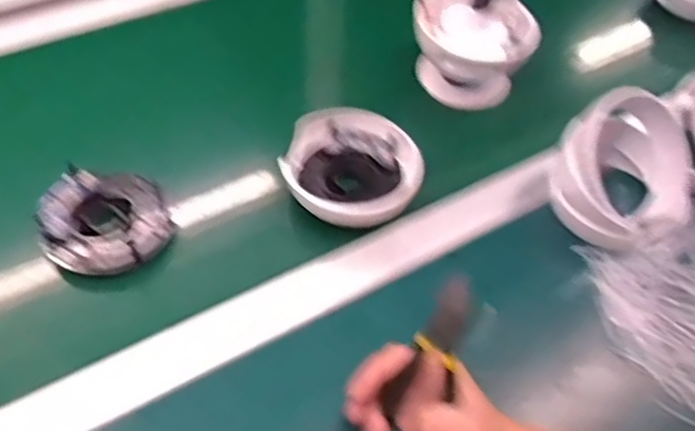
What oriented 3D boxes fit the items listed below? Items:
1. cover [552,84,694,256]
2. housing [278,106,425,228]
[{"bbox_3d":[0.245,-0.038,0.559,0.111,0.087,0.123,31,56,21],"label":"cover"},{"bbox_3d":[0.005,-0.044,0.573,0.117,0.036,0.114,1,51,-2],"label":"housing"}]

